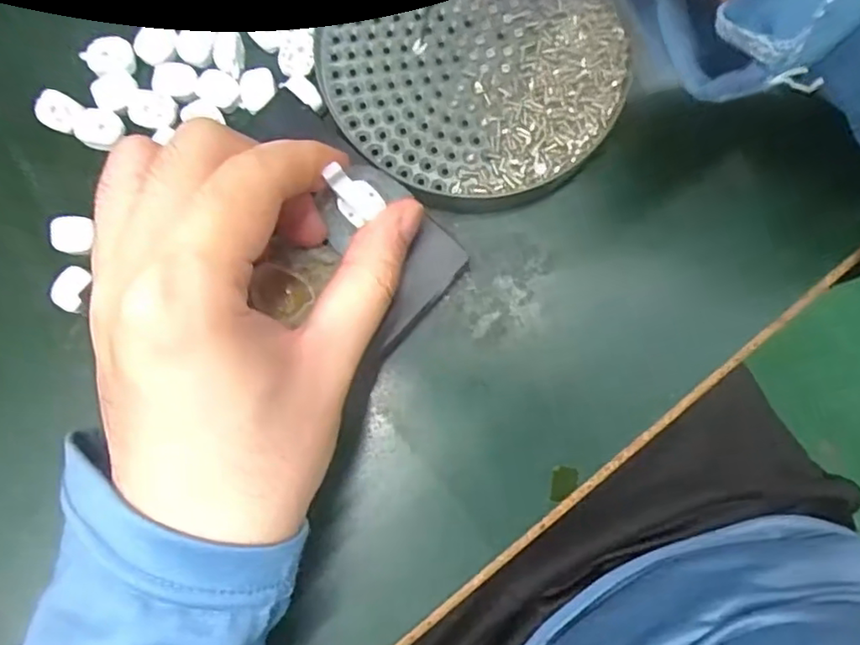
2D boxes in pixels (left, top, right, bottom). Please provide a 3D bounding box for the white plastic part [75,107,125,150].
[{"bbox_3d":[-0.126,-0.074,0.238,0.017,0.004,0.016,0,84,1],"label":"white plastic part"}]

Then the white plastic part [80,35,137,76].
[{"bbox_3d":[-0.123,-0.102,0.239,0.018,0.005,0.014,-13,83,0],"label":"white plastic part"}]

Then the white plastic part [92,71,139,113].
[{"bbox_3d":[-0.121,-0.088,0.238,0.016,0.004,0.016,0,84,1],"label":"white plastic part"}]

